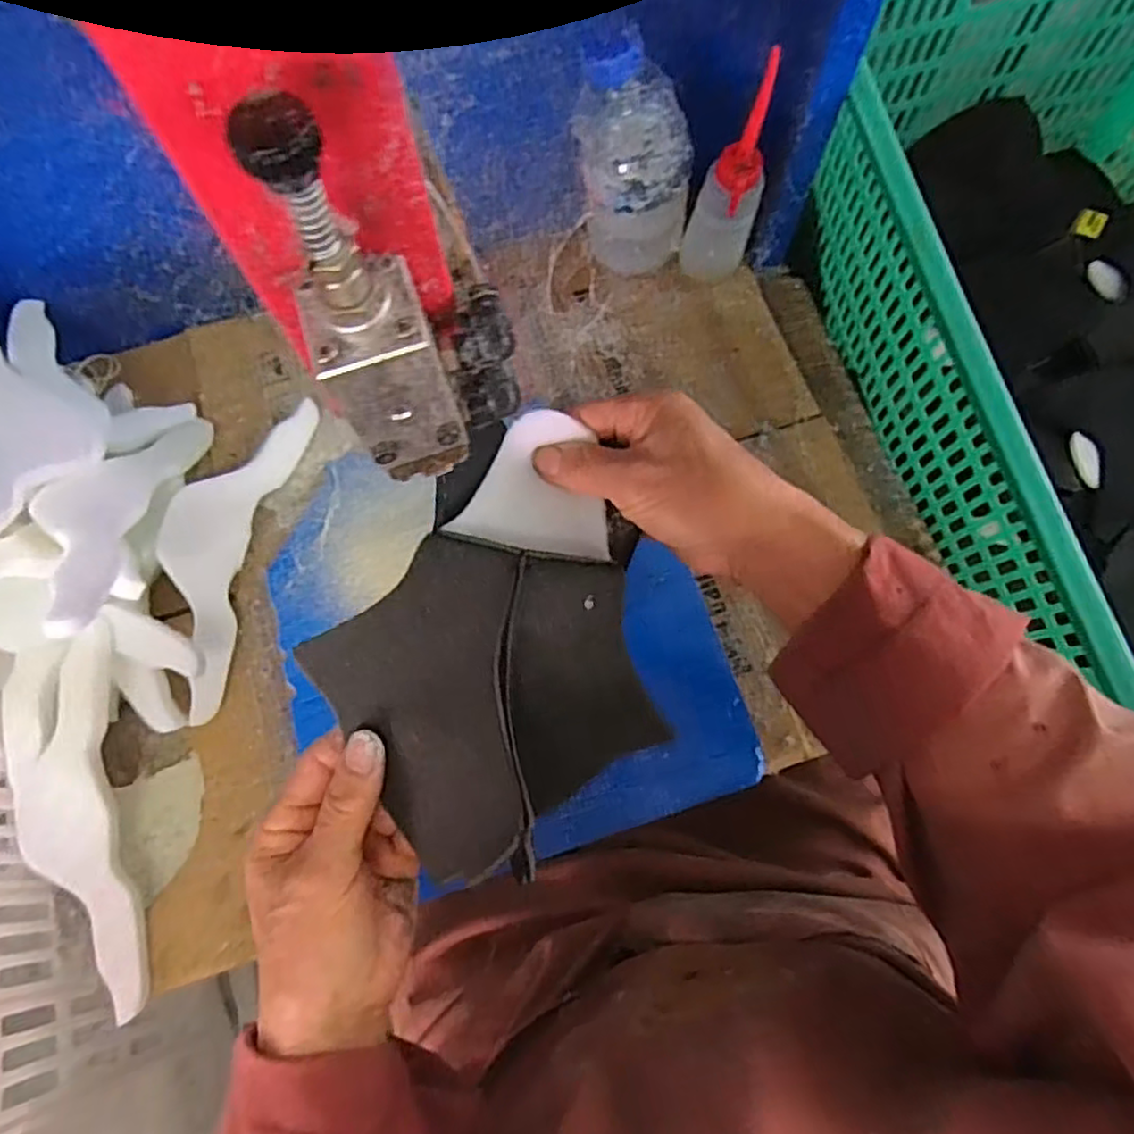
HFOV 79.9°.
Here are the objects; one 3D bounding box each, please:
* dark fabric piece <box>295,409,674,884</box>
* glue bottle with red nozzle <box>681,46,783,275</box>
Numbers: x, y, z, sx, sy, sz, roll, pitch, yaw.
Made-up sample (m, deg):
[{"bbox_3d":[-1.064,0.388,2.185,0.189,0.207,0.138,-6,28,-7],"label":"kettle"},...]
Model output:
[{"bbox_3d":[-0.031,0.028,0.312,0.165,0.052,0.166,-36,76,-11],"label":"dark fabric piece"},{"bbox_3d":[0.122,-0.284,0.505,0.051,0.182,0.043,17,73,5],"label":"glue bottle with red nozzle"}]

